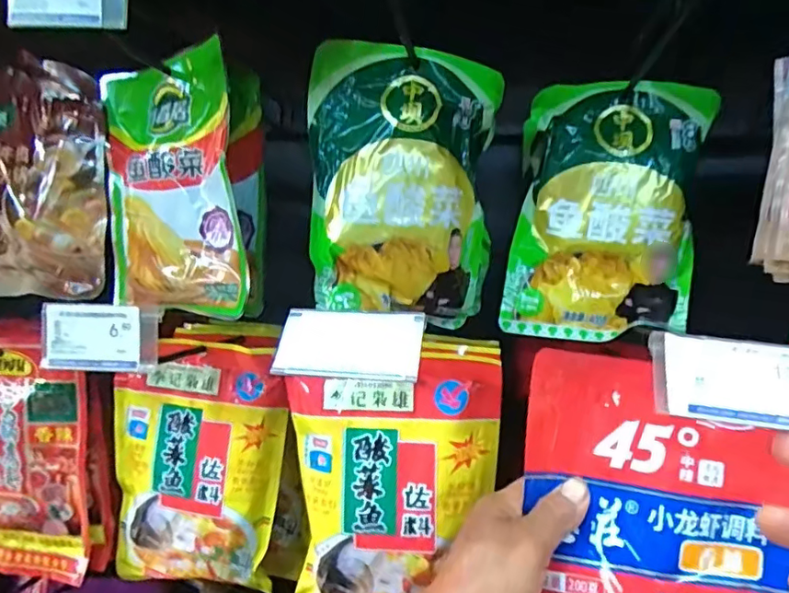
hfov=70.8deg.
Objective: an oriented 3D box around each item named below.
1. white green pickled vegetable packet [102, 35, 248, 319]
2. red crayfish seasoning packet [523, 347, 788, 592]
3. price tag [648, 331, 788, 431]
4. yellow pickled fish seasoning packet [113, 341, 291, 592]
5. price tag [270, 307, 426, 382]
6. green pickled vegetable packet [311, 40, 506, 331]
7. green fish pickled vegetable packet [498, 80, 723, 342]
[{"bbox_3d":[-0.171,-0.085,0.429,0.137,0.186,0.027,7,8,32],"label":"white green pickled vegetable packet"},{"bbox_3d":[0.166,0.174,0.347,0.174,0.254,0.020,8,-12,3],"label":"red crayfish seasoning packet"},{"bbox_3d":[0.165,0.041,0.265,0.078,0.042,0.006,7,-25,11],"label":"price tag"},{"bbox_3d":[-0.173,0.144,0.477,0.151,0.207,0.031,4,7,10],"label":"yellow pickled fish seasoning packet"},{"bbox_3d":[-0.024,0.025,0.306,0.078,0.042,0.004,4,-35,10],"label":"price tag"},{"bbox_3d":[0.010,-0.084,0.427,0.141,0.194,0.035,0,7,-20],"label":"green pickled vegetable packet"},{"bbox_3d":[0.175,-0.071,0.465,0.148,0.205,0.030,4,7,12],"label":"green fish pickled vegetable packet"}]

